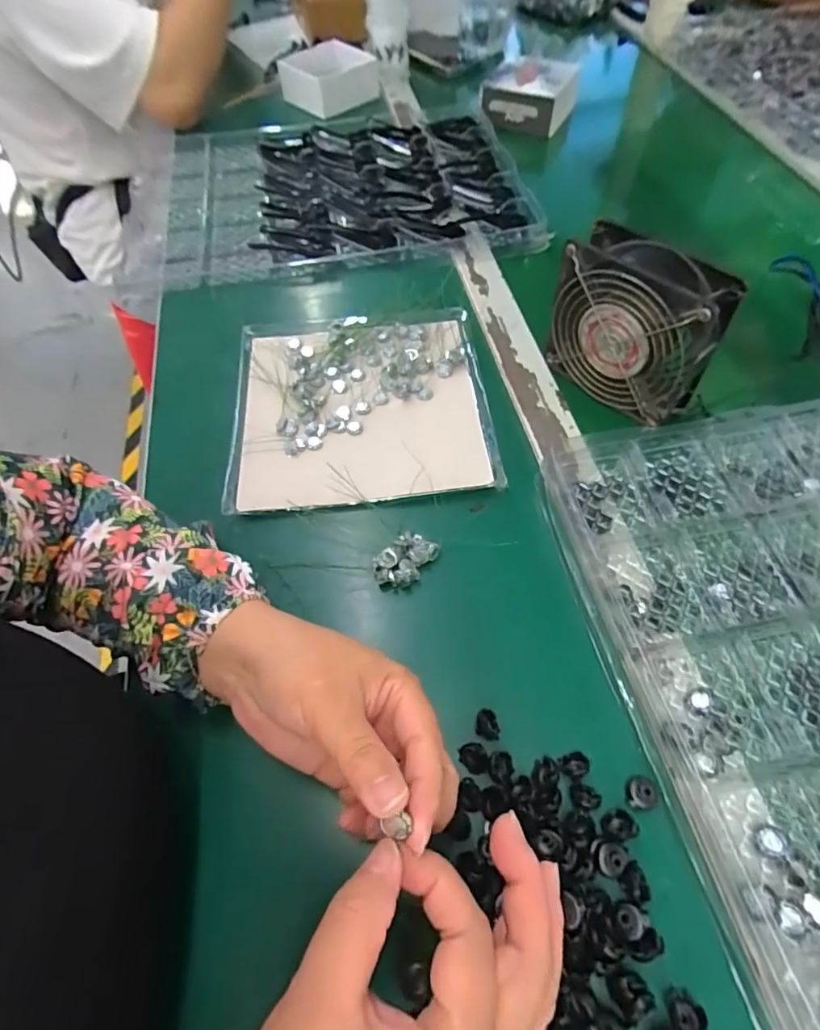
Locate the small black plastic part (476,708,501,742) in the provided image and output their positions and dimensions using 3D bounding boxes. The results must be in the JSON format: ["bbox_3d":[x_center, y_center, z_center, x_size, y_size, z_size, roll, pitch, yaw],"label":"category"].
[{"bbox_3d":[0.045,0.120,0.303,0.013,0.007,0.015,5,59,6],"label":"small black plastic part"}]

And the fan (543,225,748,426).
[{"bbox_3d":[0.168,-0.142,0.399,0.046,0.104,0.118,-38,64,-18],"label":"fan"}]

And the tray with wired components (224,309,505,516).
[{"bbox_3d":[-0.042,-0.095,0.431,0.200,0.016,0.201,-6,58,-1],"label":"tray with wired components"}]

